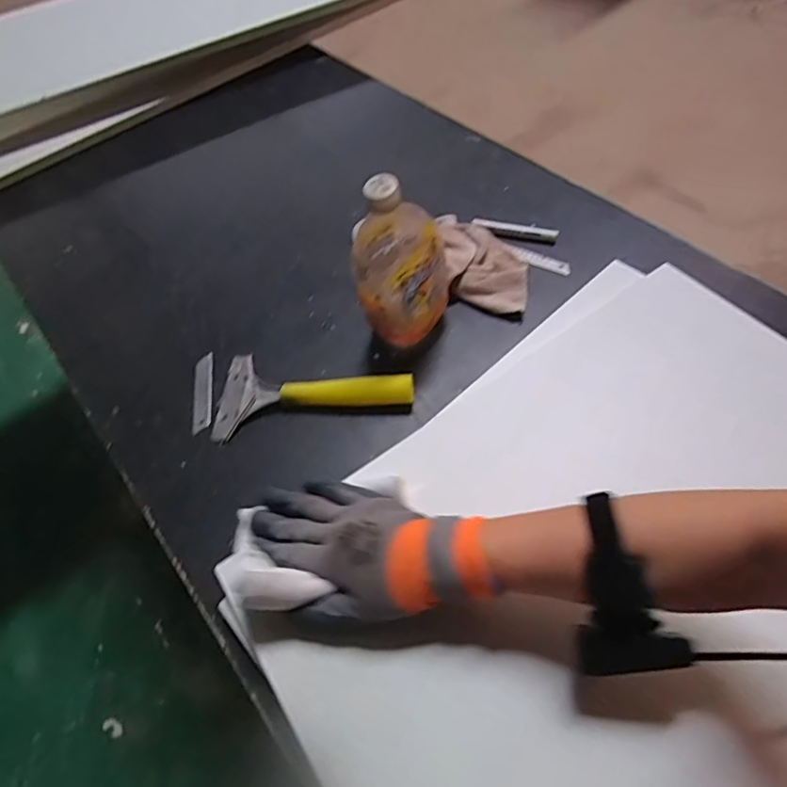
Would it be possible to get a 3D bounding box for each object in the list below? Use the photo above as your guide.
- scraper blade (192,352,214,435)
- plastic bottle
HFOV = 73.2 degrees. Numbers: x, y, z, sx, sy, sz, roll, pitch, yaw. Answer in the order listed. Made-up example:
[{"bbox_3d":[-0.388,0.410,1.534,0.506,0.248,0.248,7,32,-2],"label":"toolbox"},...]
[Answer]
[{"bbox_3d":[-0.214,-0.002,0.596,0.024,0.005,0.102,-11,57,-2],"label":"scraper blade"},{"bbox_3d":[0.010,-0.133,0.531,0.090,0.179,0.088,2,58,6],"label":"plastic bottle"}]

